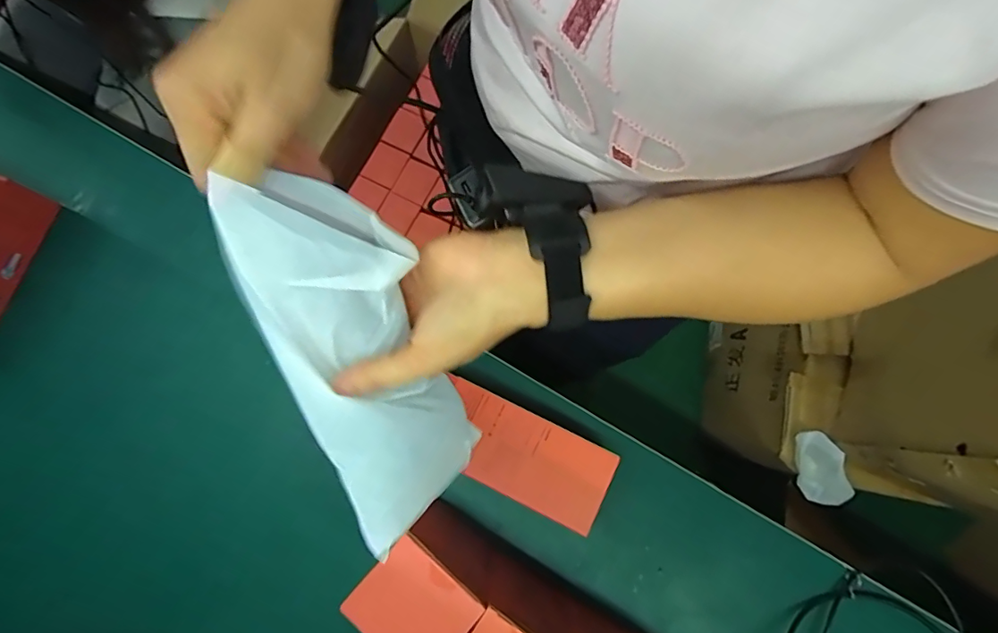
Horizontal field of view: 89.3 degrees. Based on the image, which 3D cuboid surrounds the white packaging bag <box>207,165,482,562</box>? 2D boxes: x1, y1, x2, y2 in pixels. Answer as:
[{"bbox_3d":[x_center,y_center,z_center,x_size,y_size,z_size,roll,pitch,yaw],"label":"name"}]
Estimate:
[{"bbox_3d":[-0.080,0.023,0.304,0.084,0.045,0.224,-22,107,-5],"label":"white packaging bag"}]

